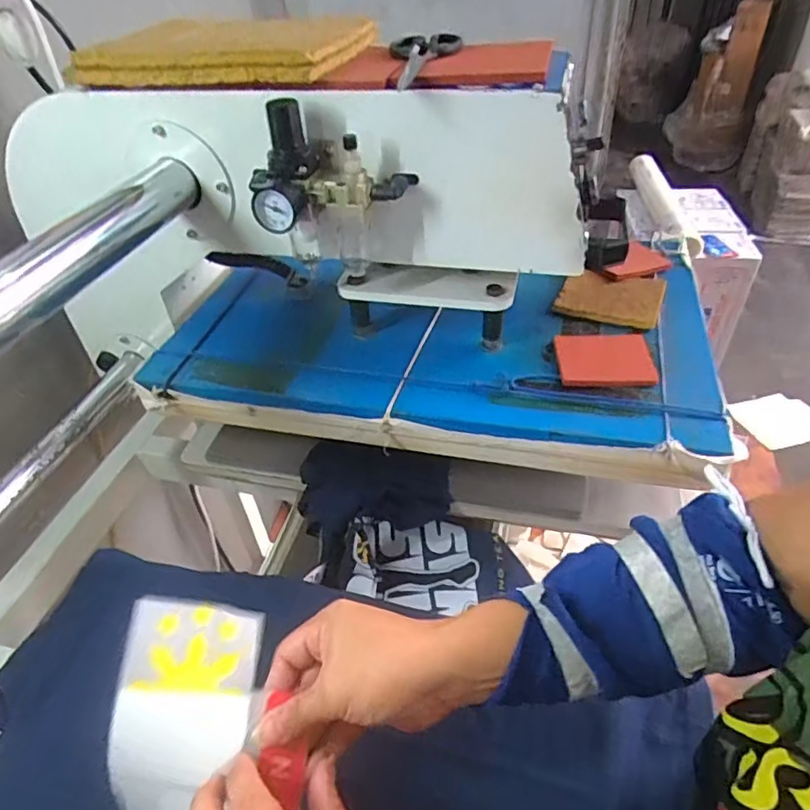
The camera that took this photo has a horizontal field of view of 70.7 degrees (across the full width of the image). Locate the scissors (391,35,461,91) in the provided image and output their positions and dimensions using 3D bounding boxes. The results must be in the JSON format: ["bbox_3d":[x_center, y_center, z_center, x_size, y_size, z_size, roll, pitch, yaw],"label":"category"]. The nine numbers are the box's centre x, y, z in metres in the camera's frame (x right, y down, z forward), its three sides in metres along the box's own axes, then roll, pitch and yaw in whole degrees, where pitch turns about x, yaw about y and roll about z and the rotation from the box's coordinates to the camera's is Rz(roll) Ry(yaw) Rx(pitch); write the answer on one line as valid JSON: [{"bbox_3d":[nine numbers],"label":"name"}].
[{"bbox_3d":[0.019,-0.316,0.517,0.064,0.018,0.148,-2,40,3],"label":"scissors"}]

